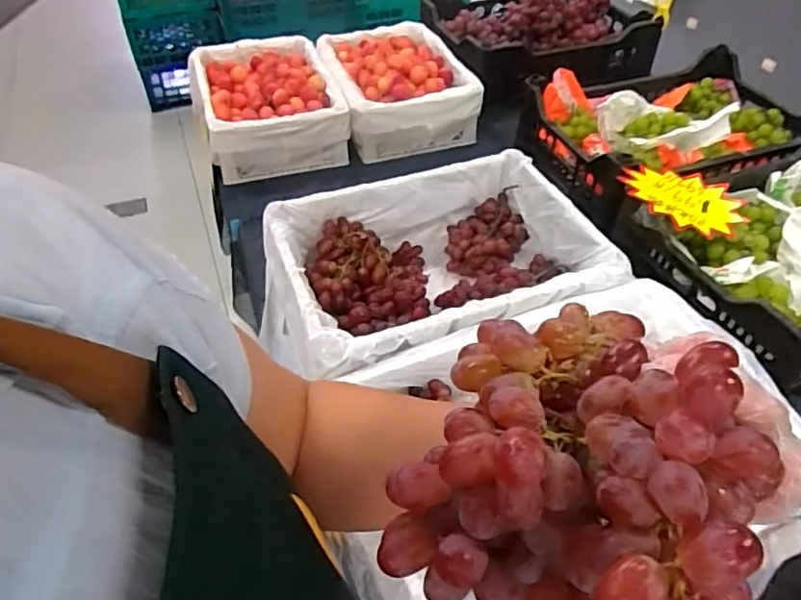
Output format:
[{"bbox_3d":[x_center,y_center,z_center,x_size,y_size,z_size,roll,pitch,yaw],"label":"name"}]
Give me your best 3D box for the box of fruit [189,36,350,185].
[{"bbox_3d":[-0.296,-0.436,1.291,0.279,0.132,0.384,-13,47,-13],"label":"box of fruit"}]

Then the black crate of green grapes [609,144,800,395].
[{"bbox_3d":[0.622,-0.083,0.889,0.482,0.157,0.393,-19,49,-18],"label":"black crate of green grapes"}]

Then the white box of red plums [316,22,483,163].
[{"bbox_3d":[-0.014,-0.486,1.329,0.283,0.123,0.391,-11,47,-12],"label":"white box of red plums"}]

